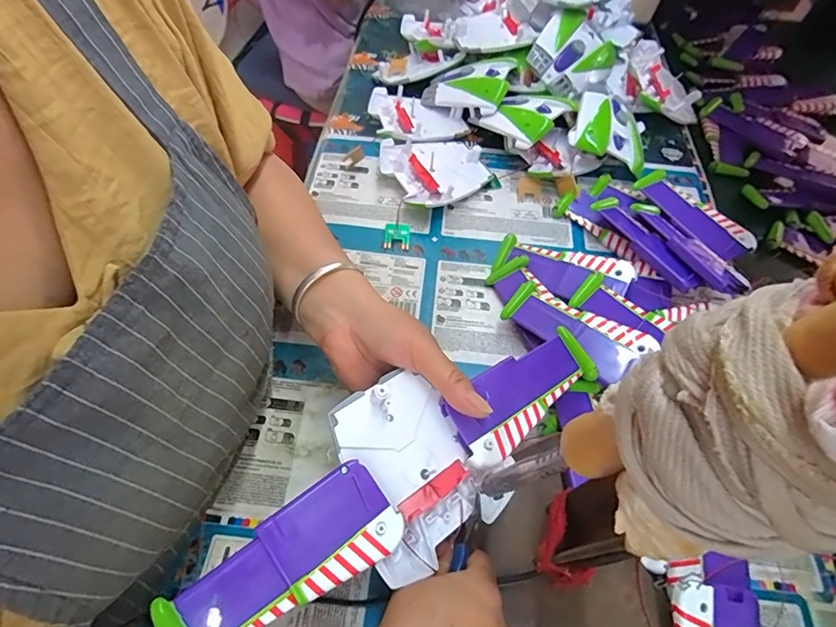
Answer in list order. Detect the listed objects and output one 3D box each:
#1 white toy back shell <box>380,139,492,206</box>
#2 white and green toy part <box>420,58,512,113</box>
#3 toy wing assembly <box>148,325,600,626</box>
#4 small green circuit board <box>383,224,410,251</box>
[{"bbox_3d":[0.020,-0.153,0.502,0.110,0.032,0.083,-12,59,-9],"label":"white toy back shell"},{"bbox_3d":[0.058,-0.271,0.546,0.099,0.044,0.065,27,61,15],"label":"white and green toy part"},{"bbox_3d":[-0.003,0.093,0.287,0.290,0.044,0.095,-28,61,-26],"label":"toy wing assembly"},{"bbox_3d":[-0.022,-0.078,0.465,0.025,0.006,0.027,4,81,-7],"label":"small green circuit board"}]

